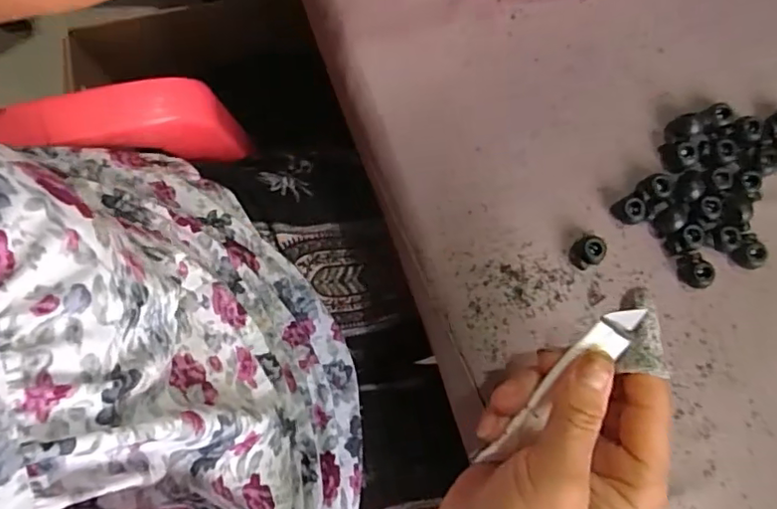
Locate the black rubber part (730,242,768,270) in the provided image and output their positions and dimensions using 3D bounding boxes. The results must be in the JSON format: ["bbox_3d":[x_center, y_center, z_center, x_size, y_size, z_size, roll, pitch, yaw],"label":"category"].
[{"bbox_3d":[0.198,0.001,0.325,0.015,0.014,0.015,0,80,0],"label":"black rubber part"}]

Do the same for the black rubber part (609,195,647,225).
[{"bbox_3d":[0.134,-0.024,0.329,0.015,0.010,0.016,0,80,0],"label":"black rubber part"}]

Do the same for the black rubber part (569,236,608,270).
[{"bbox_3d":[0.109,-0.001,0.324,0.020,0.012,0.016,-29,81,-5],"label":"black rubber part"}]

